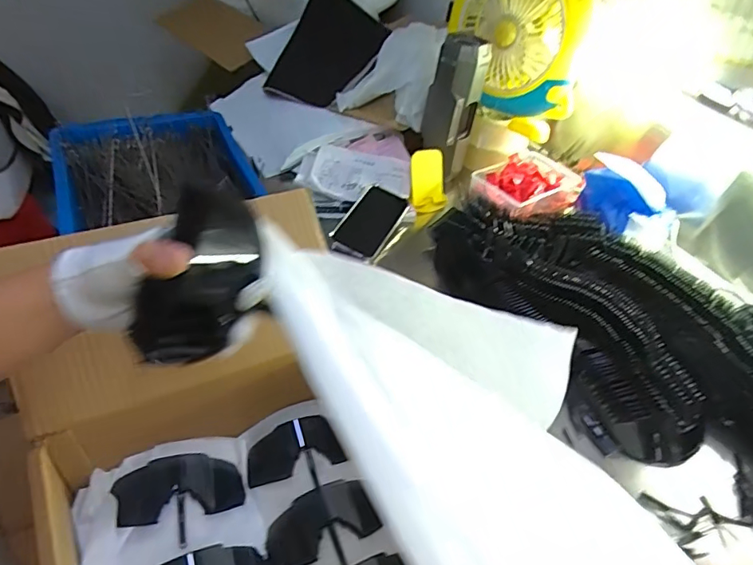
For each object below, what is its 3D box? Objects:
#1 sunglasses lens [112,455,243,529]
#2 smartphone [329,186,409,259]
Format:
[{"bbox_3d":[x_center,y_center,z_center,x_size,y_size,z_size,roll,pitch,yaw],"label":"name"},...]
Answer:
[{"bbox_3d":[-0.193,0.207,0.497,0.119,0.029,0.056,5,41,-28],"label":"sunglasses lens"},{"bbox_3d":[-0.006,-0.103,0.770,0.075,0.007,0.152,23,46,15],"label":"smartphone"}]

